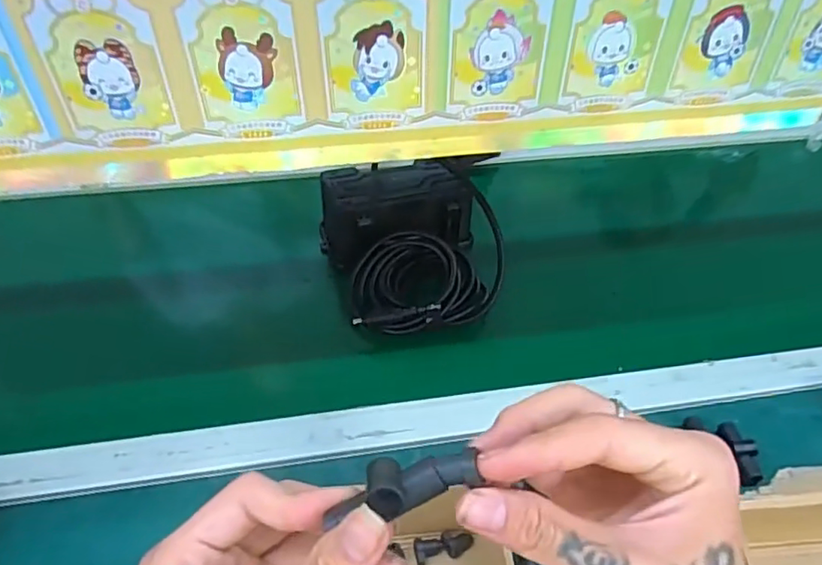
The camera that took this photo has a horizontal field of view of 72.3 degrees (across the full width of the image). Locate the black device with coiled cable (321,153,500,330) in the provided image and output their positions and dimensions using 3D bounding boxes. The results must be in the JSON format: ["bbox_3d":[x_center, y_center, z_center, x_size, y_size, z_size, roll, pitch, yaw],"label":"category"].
[{"bbox_3d":[-0.006,-0.050,0.611,0.191,0.085,0.208,0,42,-1],"label":"black device with coiled cable"}]

